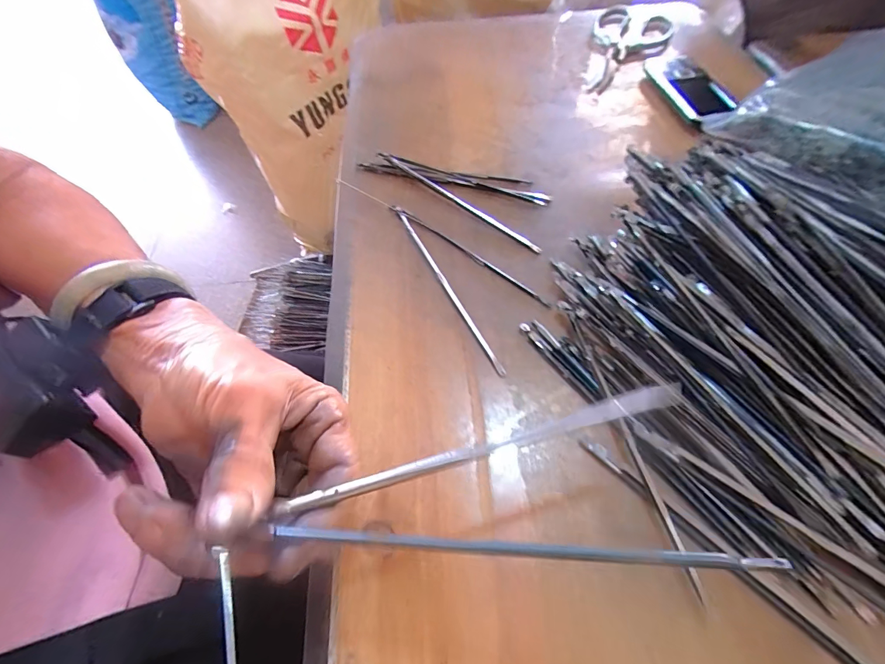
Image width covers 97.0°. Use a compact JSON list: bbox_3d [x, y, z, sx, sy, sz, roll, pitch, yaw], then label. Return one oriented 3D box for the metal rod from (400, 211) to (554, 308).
[{"bbox_3d":[0.024,-0.064,0.322,0.151,0.005,0.008,36,66,22],"label":"metal rod"}]

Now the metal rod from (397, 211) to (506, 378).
[{"bbox_3d":[0.002,-0.038,0.307,0.006,0.006,0.177,-24,60,-12],"label":"metal rod"}]

